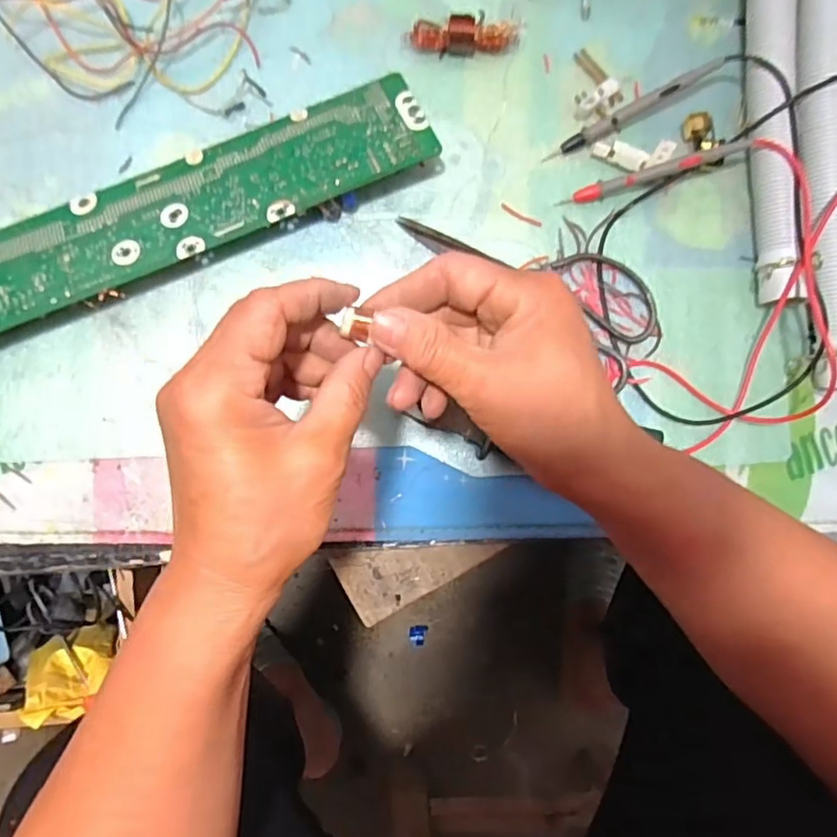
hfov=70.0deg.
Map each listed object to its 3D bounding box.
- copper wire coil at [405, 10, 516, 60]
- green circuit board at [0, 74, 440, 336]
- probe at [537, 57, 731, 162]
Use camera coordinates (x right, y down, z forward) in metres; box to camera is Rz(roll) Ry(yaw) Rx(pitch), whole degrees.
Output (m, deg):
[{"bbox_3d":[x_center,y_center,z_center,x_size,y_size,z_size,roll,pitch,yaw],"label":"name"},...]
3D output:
[{"bbox_3d":[0.034,-0.287,0.448,0.084,0.019,0.019,-5,88,-3],"label":"copper wire coil"},{"bbox_3d":[-0.229,-0.127,0.425,0.498,0.035,0.084,-23,89,-3],"label":"green circuit board"},{"bbox_3d":[0.159,-0.229,0.443,0.138,0.009,0.012,-27,89,10],"label":"probe"}]

